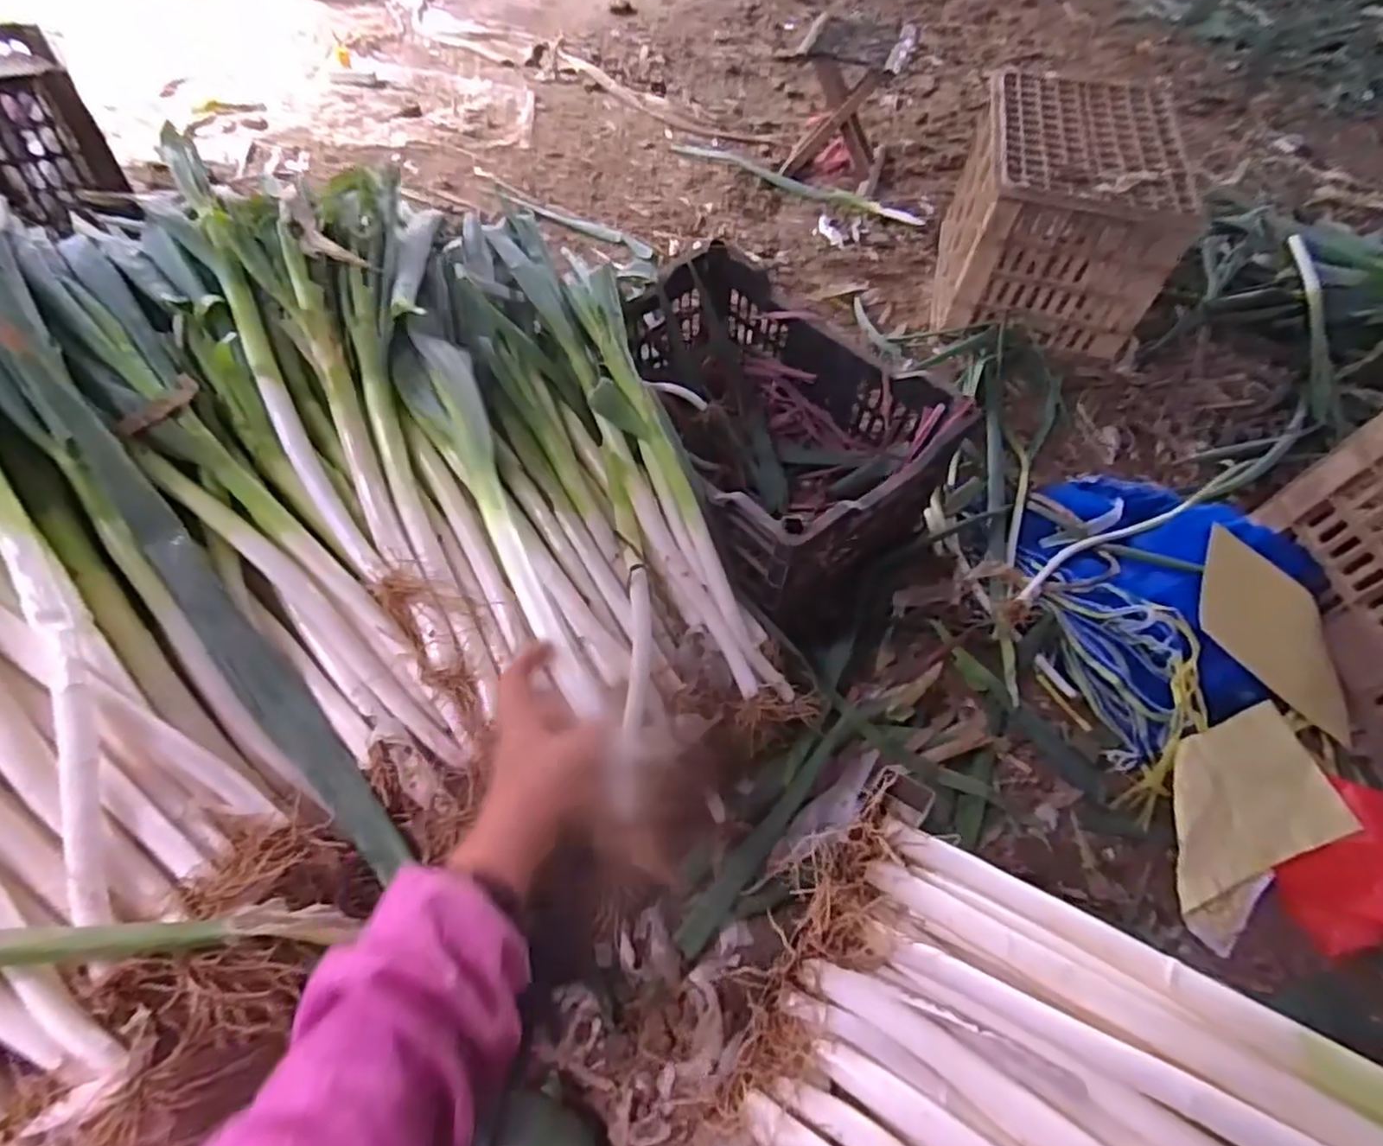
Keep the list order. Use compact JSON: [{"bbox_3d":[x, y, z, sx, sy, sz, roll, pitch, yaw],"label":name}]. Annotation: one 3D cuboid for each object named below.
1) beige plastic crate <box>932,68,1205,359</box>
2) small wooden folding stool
[{"bbox_3d":[0.700,-0.698,1.313,0.340,0.279,0.486,14,57,4],"label":"beige plastic crate"},{"bbox_3d":[0.366,-1.107,1.599,0.236,0.285,0.219,19,59,9],"label":"small wooden folding stool"}]

